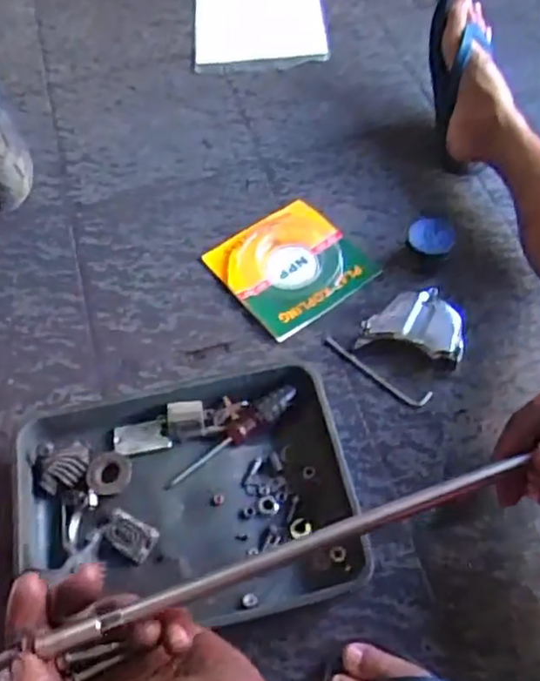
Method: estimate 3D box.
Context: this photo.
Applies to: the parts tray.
[{"bbox_3d":[-0.095,0.177,0.740,0.364,0.043,0.265,-9,59,-3],"label":"parts tray"}]

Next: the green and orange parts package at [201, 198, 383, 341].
[{"bbox_3d":[0.030,-0.107,0.928,0.178,0.014,0.173,-35,63,-18],"label":"green and orange parts package"}]

